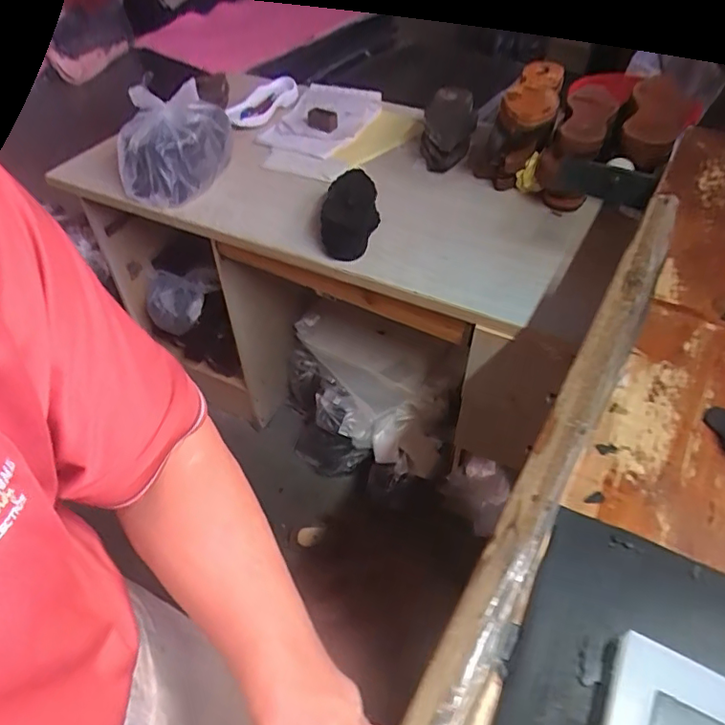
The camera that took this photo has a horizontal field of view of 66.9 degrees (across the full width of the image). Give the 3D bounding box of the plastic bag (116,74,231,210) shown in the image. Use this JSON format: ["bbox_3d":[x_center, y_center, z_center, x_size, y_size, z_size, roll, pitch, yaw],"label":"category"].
[{"bbox_3d":[-0.405,-0.463,1.145,0.182,0.166,0.236,19,50,15],"label":"plastic bag"}]

